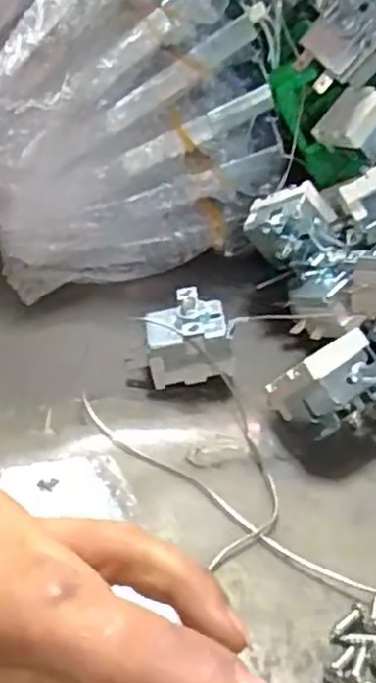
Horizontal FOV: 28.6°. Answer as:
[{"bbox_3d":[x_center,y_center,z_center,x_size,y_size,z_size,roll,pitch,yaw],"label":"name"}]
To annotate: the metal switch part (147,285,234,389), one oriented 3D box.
[{"bbox_3d":[-0.001,-0.002,0.320,0.035,0.031,0.030,-4,34,-6],"label":"metal switch part"}]

